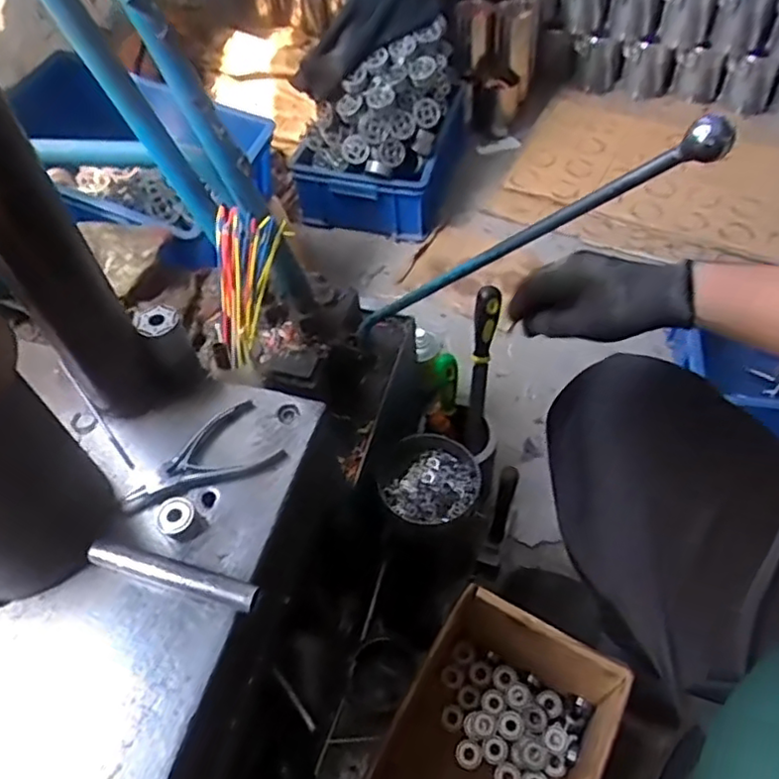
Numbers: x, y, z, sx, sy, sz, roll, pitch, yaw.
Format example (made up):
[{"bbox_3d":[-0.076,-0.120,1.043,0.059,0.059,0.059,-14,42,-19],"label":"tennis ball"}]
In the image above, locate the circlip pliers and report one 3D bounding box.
[{"bbox_3d":[-0.161,0.064,0.560,0.131,0.012,0.074,-33,57,-18],"label":"circlip pliers"}]

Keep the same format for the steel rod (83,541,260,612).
[{"bbox_3d":[-0.163,0.139,0.494,0.136,0.016,0.019,12,55,14],"label":"steel rod"}]

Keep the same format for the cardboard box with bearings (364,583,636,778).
[{"bbox_3d":[0.095,0.411,0.697,0.203,0.185,0.303,23,59,21],"label":"cardboard box with bearings"}]

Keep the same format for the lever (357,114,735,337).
[{"bbox_3d":[0.095,-0.115,0.566,0.028,0.400,0.027,42,57,-20],"label":"lever"}]

